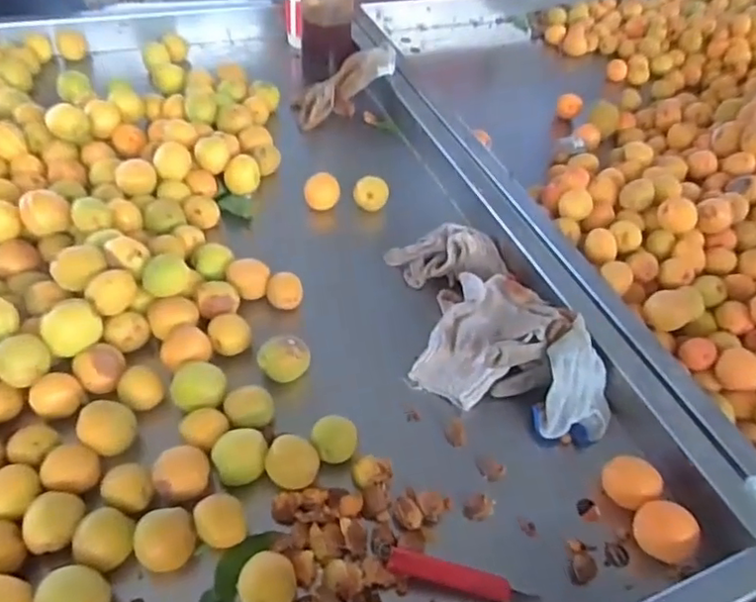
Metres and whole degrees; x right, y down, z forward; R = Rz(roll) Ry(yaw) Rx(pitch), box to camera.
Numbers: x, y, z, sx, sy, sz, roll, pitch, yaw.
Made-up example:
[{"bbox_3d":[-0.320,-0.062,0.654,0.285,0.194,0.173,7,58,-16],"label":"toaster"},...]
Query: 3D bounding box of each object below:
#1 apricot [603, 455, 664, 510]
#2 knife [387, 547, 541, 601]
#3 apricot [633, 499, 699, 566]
[{"bbox_3d":[0.214,0.156,0.511,0.033,0.039,0.042,-20,53,-24],"label":"apricot"},{"bbox_3d":[0.066,0.206,0.445,0.119,0.021,0.017,12,47,4],"label":"knife"},{"bbox_3d":[0.230,0.183,0.477,0.039,0.033,0.048,-22,53,-25],"label":"apricot"}]

